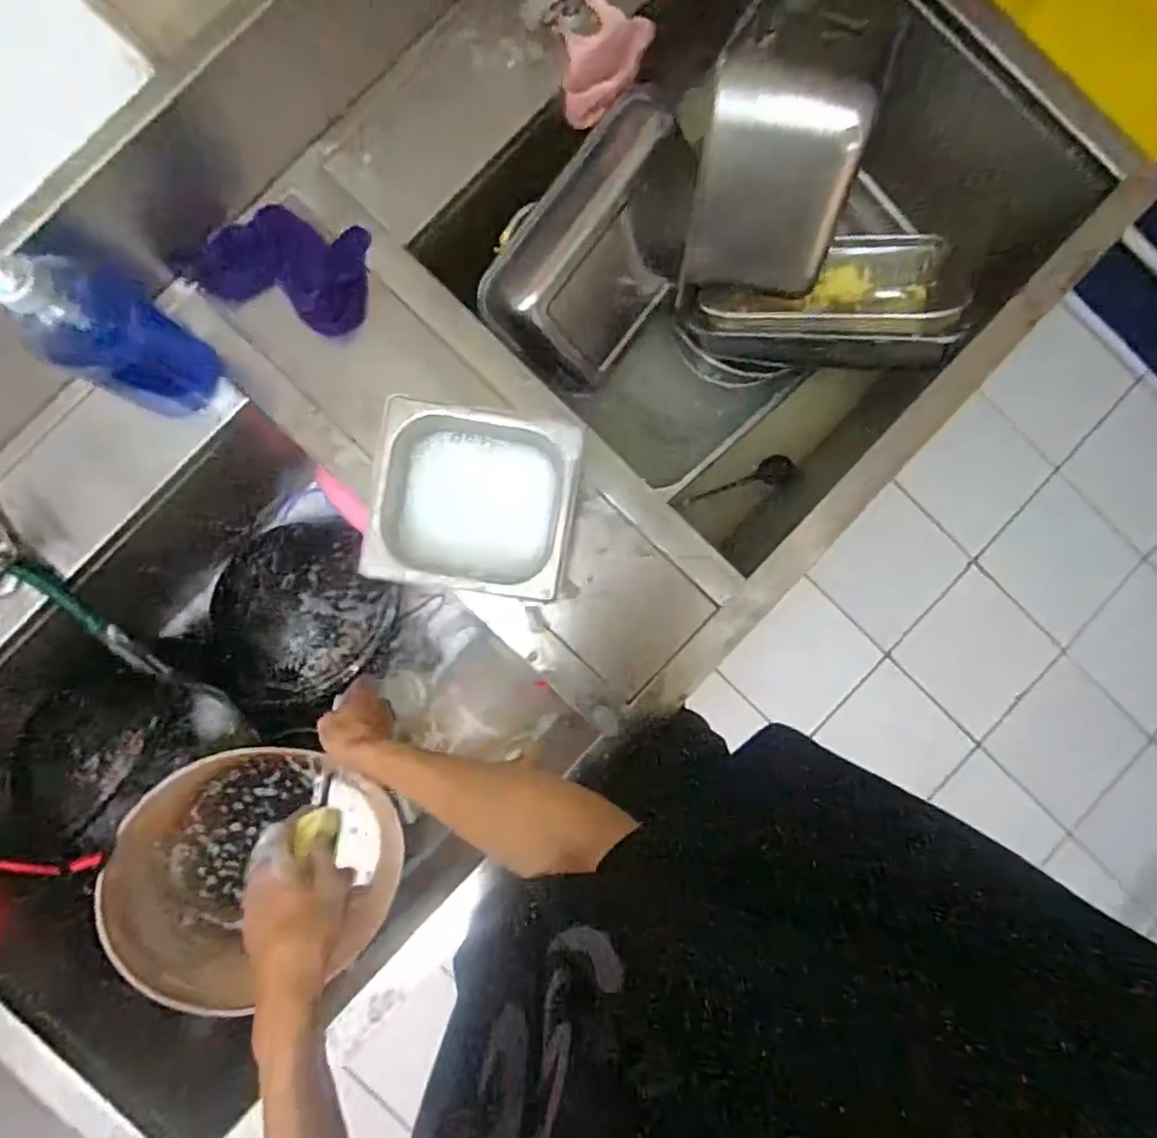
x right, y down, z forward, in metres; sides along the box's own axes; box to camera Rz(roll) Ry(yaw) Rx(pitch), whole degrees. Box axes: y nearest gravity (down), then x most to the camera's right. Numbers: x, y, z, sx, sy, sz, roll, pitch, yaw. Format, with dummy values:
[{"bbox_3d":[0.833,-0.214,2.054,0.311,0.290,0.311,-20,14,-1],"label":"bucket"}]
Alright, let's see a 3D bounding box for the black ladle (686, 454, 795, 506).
[{"bbox_3d":[0.231,-0.126,0.925,0.158,0.026,0.042,-16,90,18],"label":"black ladle"}]

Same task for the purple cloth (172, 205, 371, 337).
[{"bbox_3d":[-0.302,-0.310,0.644,0.177,0.024,0.106,16,88,-2],"label":"purple cloth"}]

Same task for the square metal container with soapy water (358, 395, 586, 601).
[{"bbox_3d":[-0.094,-0.061,0.612,0.173,0.116,0.158,7,89,-2],"label":"square metal container with soapy water"}]

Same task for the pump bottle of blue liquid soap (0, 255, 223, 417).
[{"bbox_3d":[-0.397,-0.199,0.543,0.071,0.222,0.092,31,88,-1],"label":"pump bottle of blue liquid soap"}]

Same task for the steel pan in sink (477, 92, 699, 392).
[{"bbox_3d":[0.035,-0.357,0.738,0.293,0.180,0.088,-51,48,1],"label":"steel pan in sink"}]

